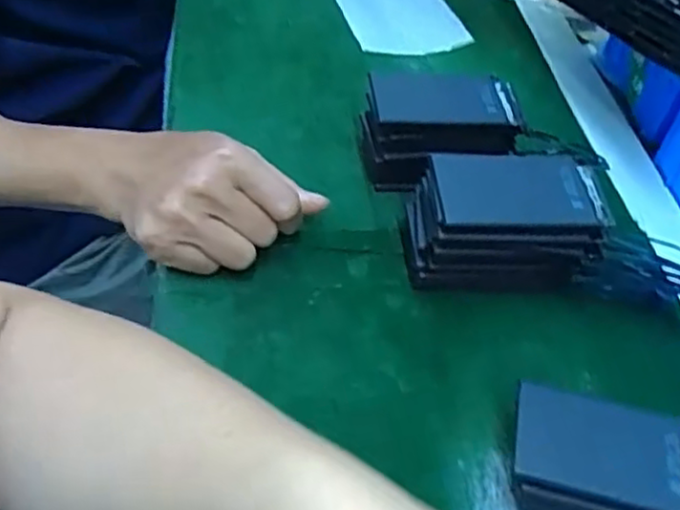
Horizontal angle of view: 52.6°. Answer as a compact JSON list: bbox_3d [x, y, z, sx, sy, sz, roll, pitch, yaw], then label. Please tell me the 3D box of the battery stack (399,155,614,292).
[{"bbox_3d":[0.086,-0.018,0.374,0.092,0.069,0.064,3,48,-5],"label":"battery stack"}]

